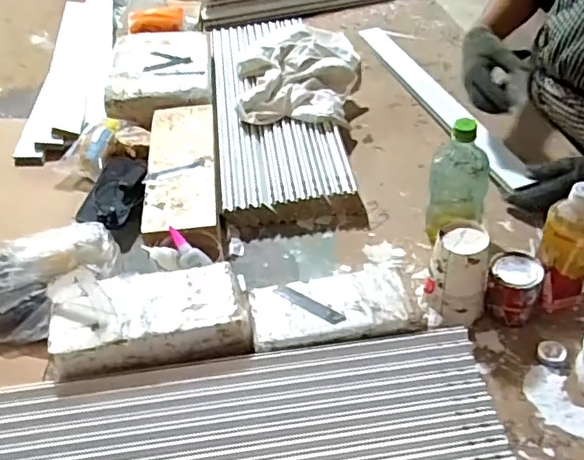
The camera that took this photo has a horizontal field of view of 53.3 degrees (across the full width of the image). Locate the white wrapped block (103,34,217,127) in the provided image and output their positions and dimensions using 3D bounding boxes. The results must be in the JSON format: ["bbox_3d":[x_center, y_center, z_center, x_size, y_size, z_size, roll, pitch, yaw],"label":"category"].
[{"bbox_3d":[-0.266,-0.317,1.185,0.201,0.070,0.295,-7,43,-5],"label":"white wrapped block"}]

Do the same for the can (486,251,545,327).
[{"bbox_3d":[0.283,0.070,0.747,0.064,0.067,0.073,17,46,20],"label":"can"}]

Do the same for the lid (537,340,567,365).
[{"bbox_3d":[0.316,0.147,0.706,0.031,0.008,0.033,-1,42,1],"label":"lid"}]

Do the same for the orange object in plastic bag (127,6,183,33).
[{"bbox_3d":[-0.298,-0.455,1.266,0.125,0.038,0.041,0,42,3],"label":"orange object in plastic bag"}]

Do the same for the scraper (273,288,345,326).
[{"bbox_3d":[0.022,0.093,0.723,0.098,0.004,0.017,25,57,30],"label":"scraper"}]

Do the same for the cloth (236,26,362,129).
[{"bbox_3d":[0.022,-0.359,1.223,0.262,0.074,0.464,-3,42,-1],"label":"cloth"}]

